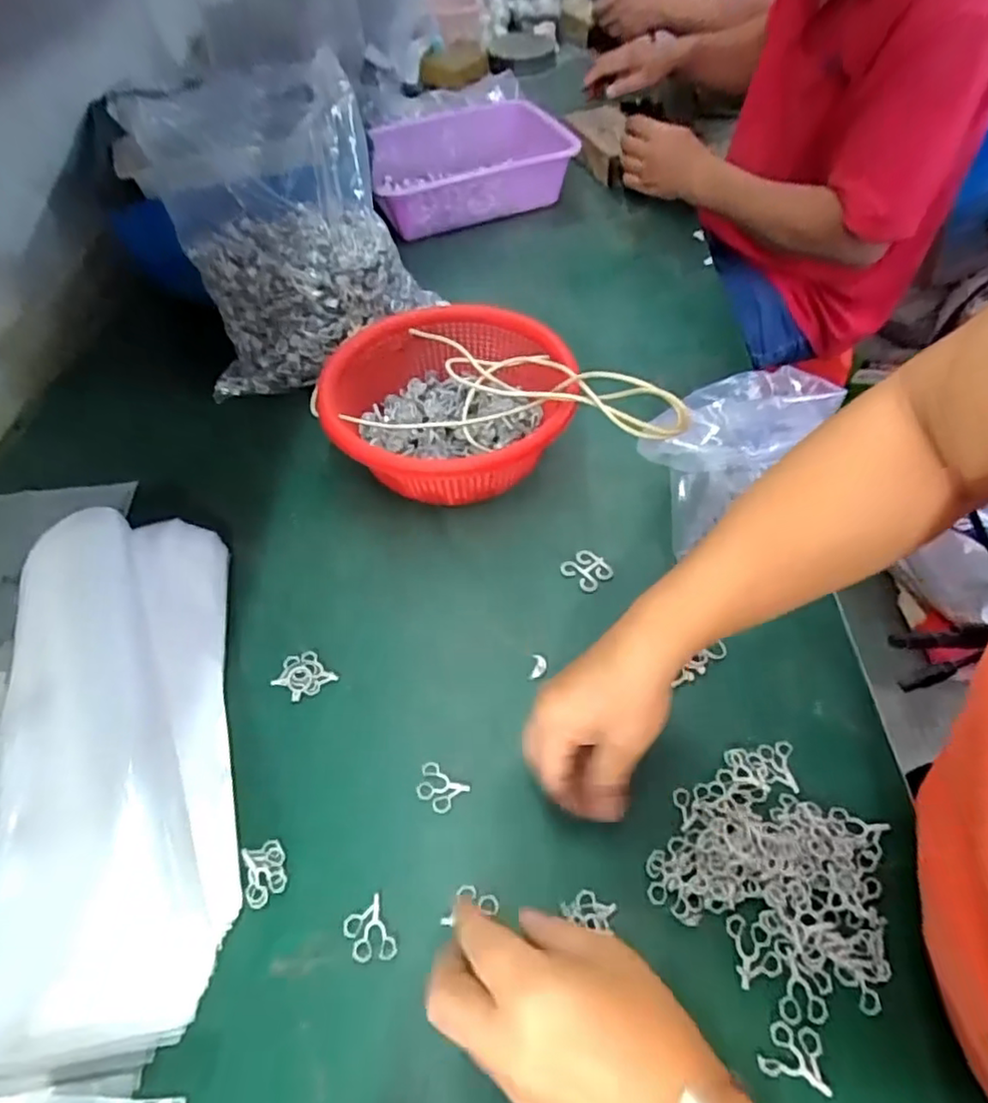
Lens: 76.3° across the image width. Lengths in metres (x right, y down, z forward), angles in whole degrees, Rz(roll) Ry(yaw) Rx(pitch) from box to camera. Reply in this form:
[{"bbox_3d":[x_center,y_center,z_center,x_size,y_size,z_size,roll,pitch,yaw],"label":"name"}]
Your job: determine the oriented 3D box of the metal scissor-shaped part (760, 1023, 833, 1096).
[{"bbox_3d":[0.160,0.267,0.335,0.034,0.004,0.026,13,54,11],"label":"metal scissor-shaped part"}]

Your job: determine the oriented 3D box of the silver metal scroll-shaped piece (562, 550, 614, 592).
[{"bbox_3d":[0.079,0.015,0.531,0.036,0.005,0.033,37,62,26],"label":"silver metal scroll-shaped piece"}]

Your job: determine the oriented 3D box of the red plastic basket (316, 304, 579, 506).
[{"bbox_3d":[-0.036,-0.135,0.600,0.224,0.094,0.232,11,53,9],"label":"red plastic basket"}]

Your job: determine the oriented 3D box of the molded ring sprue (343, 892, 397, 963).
[{"bbox_3d":[-0.075,0.228,0.375,0.025,0.004,0.034,-23,55,-16],"label":"molded ring sprue"}]

